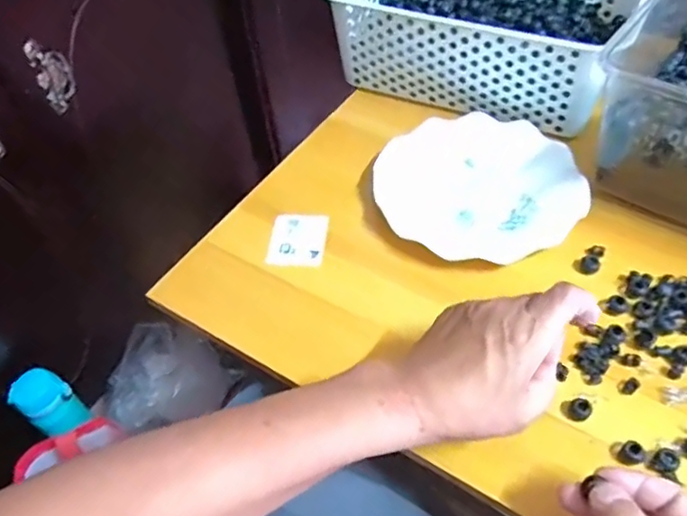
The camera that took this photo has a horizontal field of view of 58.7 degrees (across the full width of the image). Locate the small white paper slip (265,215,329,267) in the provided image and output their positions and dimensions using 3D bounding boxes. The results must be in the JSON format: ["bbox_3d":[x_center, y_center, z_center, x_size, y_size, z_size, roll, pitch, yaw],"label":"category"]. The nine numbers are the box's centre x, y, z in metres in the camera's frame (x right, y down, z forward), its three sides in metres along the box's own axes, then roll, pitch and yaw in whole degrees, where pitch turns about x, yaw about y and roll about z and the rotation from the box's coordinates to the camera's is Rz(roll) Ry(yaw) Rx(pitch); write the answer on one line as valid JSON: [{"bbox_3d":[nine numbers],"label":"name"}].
[{"bbox_3d":[-0.041,-0.017,0.563,0.050,0.004,0.057,7,55,3],"label":"small white paper slip"}]

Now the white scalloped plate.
[{"bbox_3d":[0.124,-0.069,0.576,0.181,0.019,0.174,-2,50,3],"label":"white scalloped plate"}]

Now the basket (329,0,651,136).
[{"bbox_3d":[0.151,-0.263,0.664,0.302,0.098,0.211,23,56,22],"label":"basket"}]

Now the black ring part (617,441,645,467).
[{"bbox_3d":[0.194,0.131,0.409,0.017,0.010,0.015,-38,58,-24],"label":"black ring part"}]

